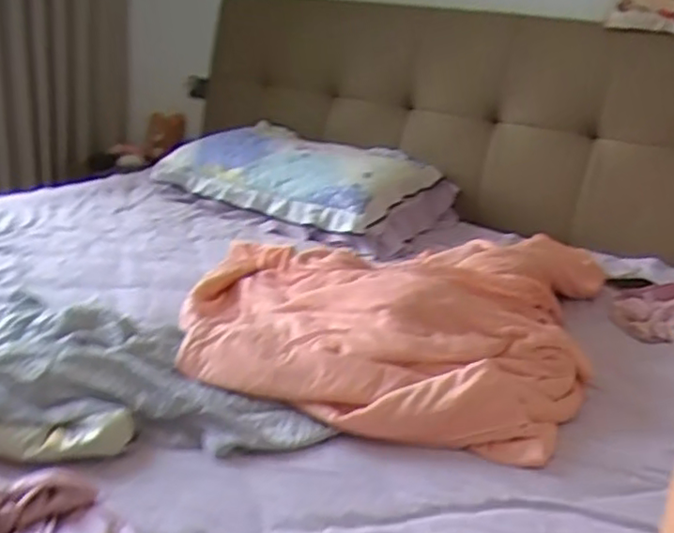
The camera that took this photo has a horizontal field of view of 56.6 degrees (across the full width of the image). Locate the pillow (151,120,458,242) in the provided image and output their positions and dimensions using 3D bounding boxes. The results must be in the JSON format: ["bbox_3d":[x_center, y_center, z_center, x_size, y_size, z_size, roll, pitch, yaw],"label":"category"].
[{"bbox_3d":[-0.090,-0.266,1.888,0.764,0.192,0.474,15,22,21],"label":"pillow"}]

